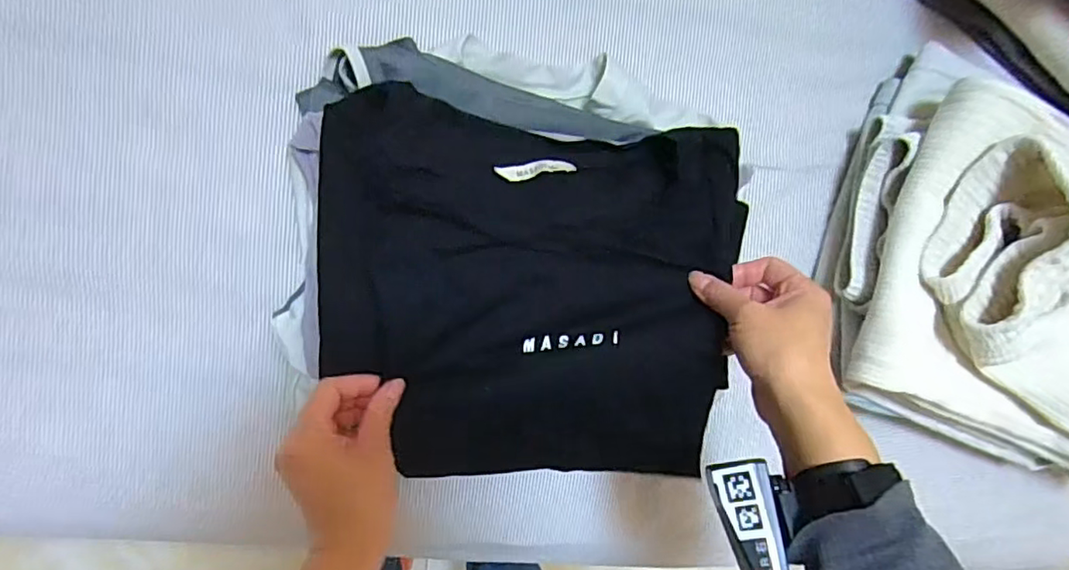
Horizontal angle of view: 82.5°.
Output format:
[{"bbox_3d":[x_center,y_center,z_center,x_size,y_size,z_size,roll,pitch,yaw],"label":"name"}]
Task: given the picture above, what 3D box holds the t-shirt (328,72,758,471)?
[{"bbox_3d":[-0.006,0.012,0.428,0.286,0.063,0.251,6,90,-9],"label":"t-shirt"}]

